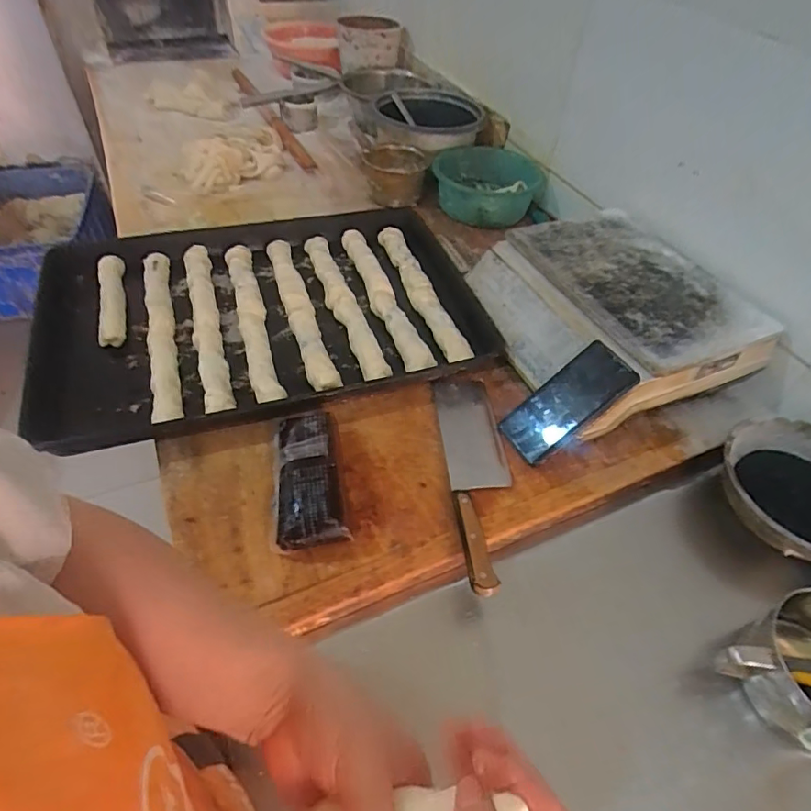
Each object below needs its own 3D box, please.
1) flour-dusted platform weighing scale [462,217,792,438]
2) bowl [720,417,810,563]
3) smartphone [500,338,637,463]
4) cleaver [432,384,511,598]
[{"bbox_3d":[0.279,-0.135,0.746,0.305,0.110,0.333,-17,52,-18],"label":"flour-dusted platform weighing scale"},{"bbox_3d":[0.477,0.108,0.637,0.174,0.076,0.183,2,49,-2],"label":"bowl"},{"bbox_3d":[0.195,-0.002,0.635,0.162,0.011,0.070,-41,68,9],"label":"smartphone"},{"bbox_3d":[0.087,0.070,0.609,0.073,0.025,0.299,-2,51,-6],"label":"cleaver"}]

